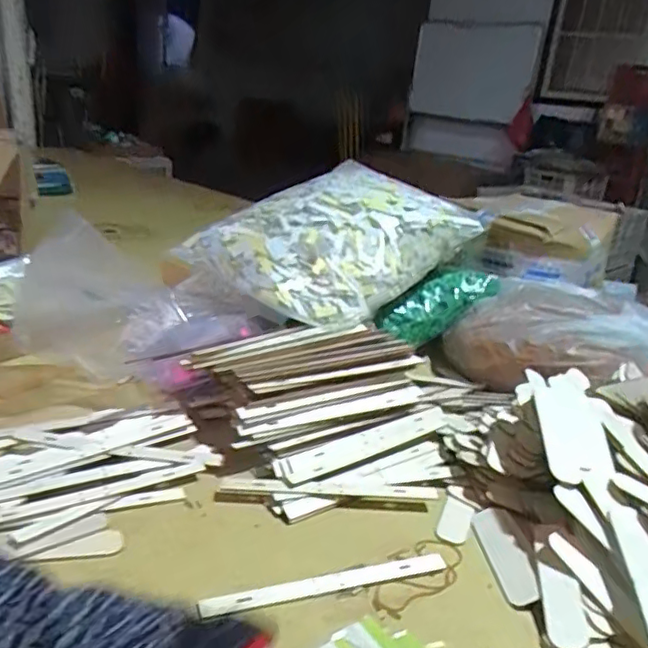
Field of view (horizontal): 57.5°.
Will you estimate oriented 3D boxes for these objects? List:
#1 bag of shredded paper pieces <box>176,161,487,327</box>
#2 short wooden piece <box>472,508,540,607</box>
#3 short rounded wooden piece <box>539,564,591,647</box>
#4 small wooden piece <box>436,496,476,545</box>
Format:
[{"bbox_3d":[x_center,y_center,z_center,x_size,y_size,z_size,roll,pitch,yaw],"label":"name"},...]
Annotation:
[{"bbox_3d":[0.020,-0.121,0.793,0.342,0.089,0.238,-37,71,-28],"label":"bag of shredded paper pieces"},{"bbox_3d":[0.153,0.193,0.502,0.029,0.004,0.103,-18,22,2],"label":"short wooden piece"},{"bbox_3d":[0.181,0.213,0.445,0.028,0.004,0.065,-6,34,15],"label":"short rounded wooden piece"},{"bbox_3d":[0.122,0.182,0.542,0.028,0.004,0.061,14,23,21],"label":"small wooden piece"}]

